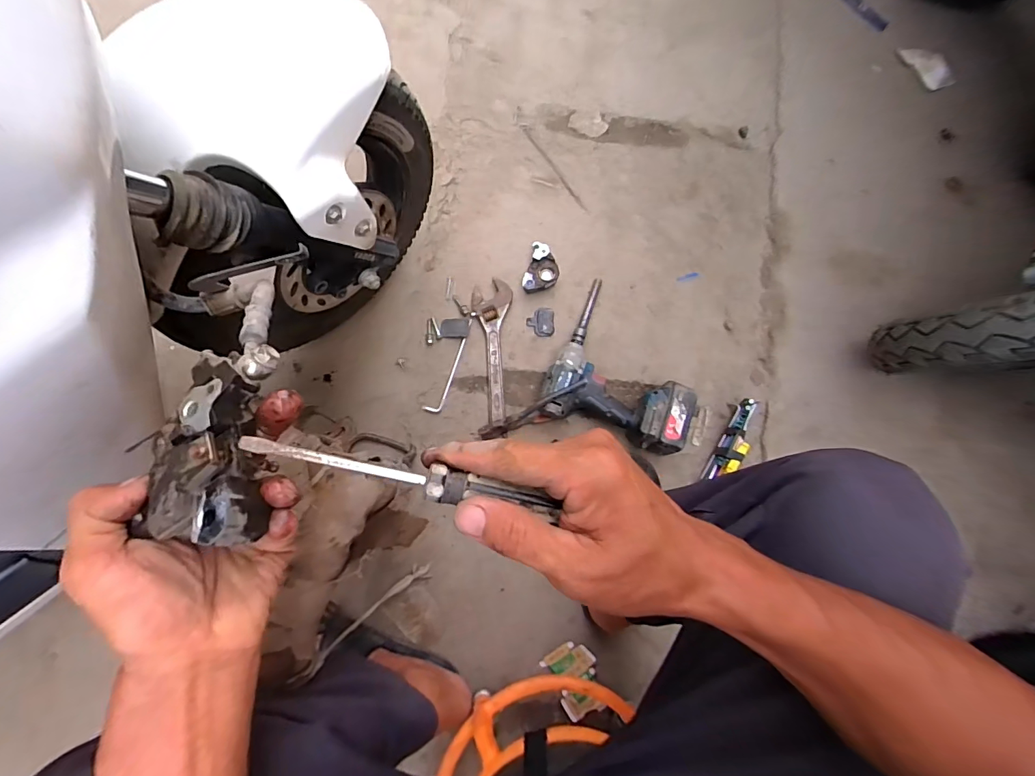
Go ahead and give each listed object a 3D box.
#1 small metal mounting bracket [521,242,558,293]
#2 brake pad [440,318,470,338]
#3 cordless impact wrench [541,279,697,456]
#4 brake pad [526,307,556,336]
[{"bbox_3d":[0.045,-0.207,0.785,0.057,0.028,0.087,17,82,-3],"label":"small metal mounting bracket"},{"bbox_3d":[-0.108,-0.104,0.769,0.049,0.007,0.033,1,83,-5],"label":"brake pad"},{"bbox_3d":[0.189,-0.035,0.756,0.242,0.072,0.258,25,82,-2],"label":"cordless impact wrench"},{"bbox_3d":[0.041,-0.117,0.788,0.048,0.009,0.049,-1,83,-5],"label":"brake pad"}]

